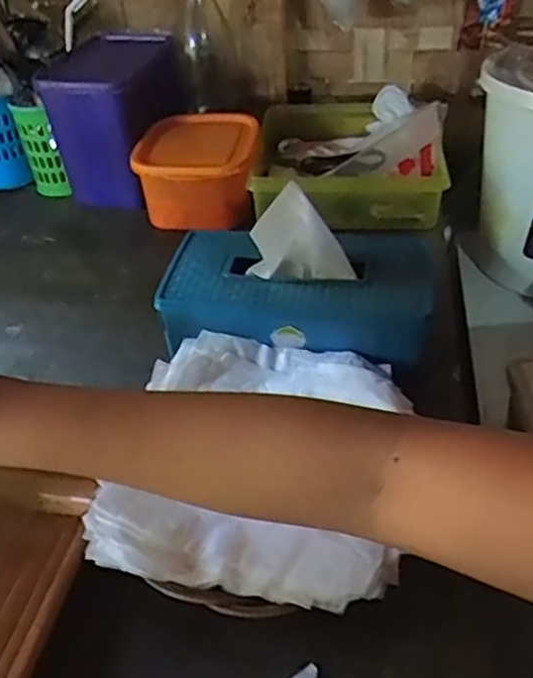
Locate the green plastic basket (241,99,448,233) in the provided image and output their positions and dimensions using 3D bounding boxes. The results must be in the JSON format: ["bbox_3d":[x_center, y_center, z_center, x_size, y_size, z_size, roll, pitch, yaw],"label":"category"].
[{"bbox_3d":[0.105,-0.239,0.857,0.229,0.070,0.252,1,39,5],"label":"green plastic basket"}]

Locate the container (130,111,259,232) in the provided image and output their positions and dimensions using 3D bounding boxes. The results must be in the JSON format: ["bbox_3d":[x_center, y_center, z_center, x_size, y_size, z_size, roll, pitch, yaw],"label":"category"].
[{"bbox_3d":[-0.086,-0.213,0.822,0.142,0.100,0.128,0,39,4],"label":"container"}]

